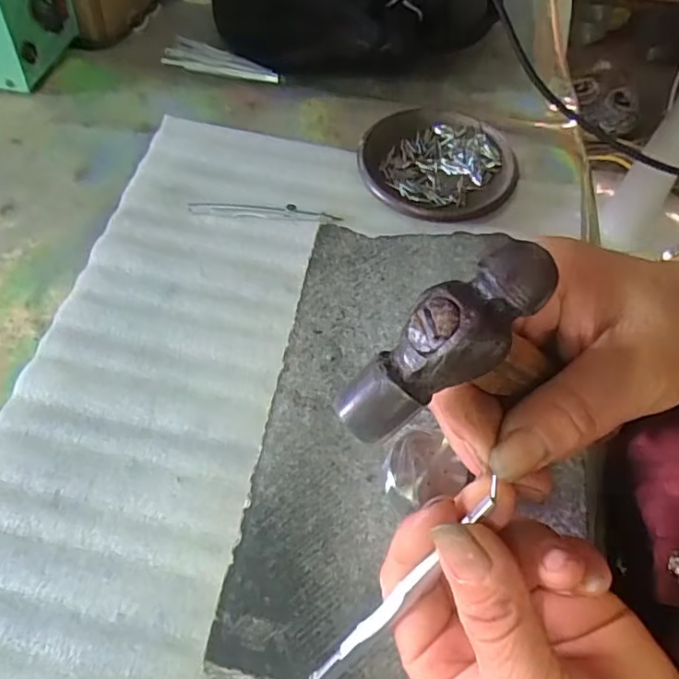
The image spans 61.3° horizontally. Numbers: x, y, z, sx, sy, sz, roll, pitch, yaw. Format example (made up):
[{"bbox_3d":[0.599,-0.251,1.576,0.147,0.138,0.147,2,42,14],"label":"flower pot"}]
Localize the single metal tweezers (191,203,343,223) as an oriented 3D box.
[{"bbox_3d":[-0.053,-0.091,0.404,0.106,0.004,0.012,5,59,1],"label":"single metal tweezers"}]

